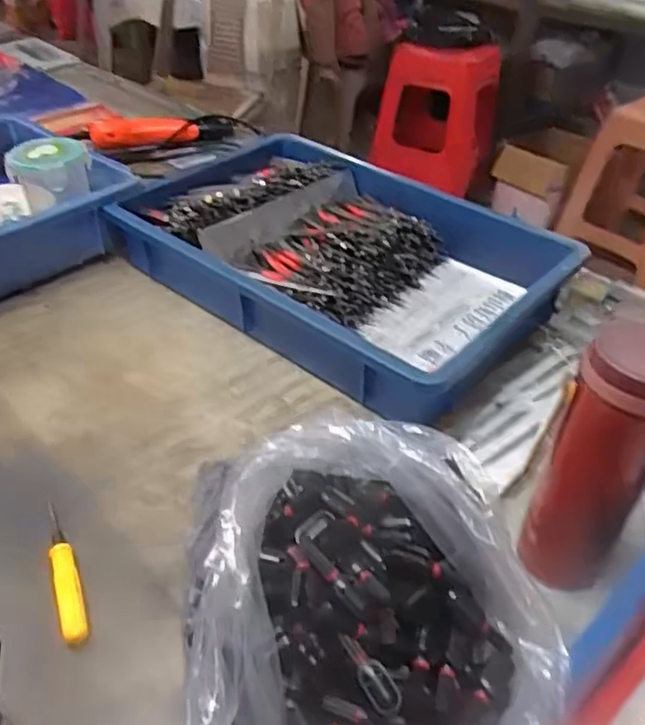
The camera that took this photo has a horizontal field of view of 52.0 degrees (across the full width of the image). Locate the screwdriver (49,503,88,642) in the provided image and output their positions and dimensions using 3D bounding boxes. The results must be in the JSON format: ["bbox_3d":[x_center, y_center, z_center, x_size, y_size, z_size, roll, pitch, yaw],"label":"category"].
[{"bbox_3d":[-0.169,0.139,0.435,0.016,0.022,0.097,-15,43,-20],"label":"screwdriver"}]

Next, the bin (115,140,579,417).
[{"bbox_3d":[0.017,-0.114,0.702,0.417,0.084,0.294,29,46,28],"label":"bin"}]

